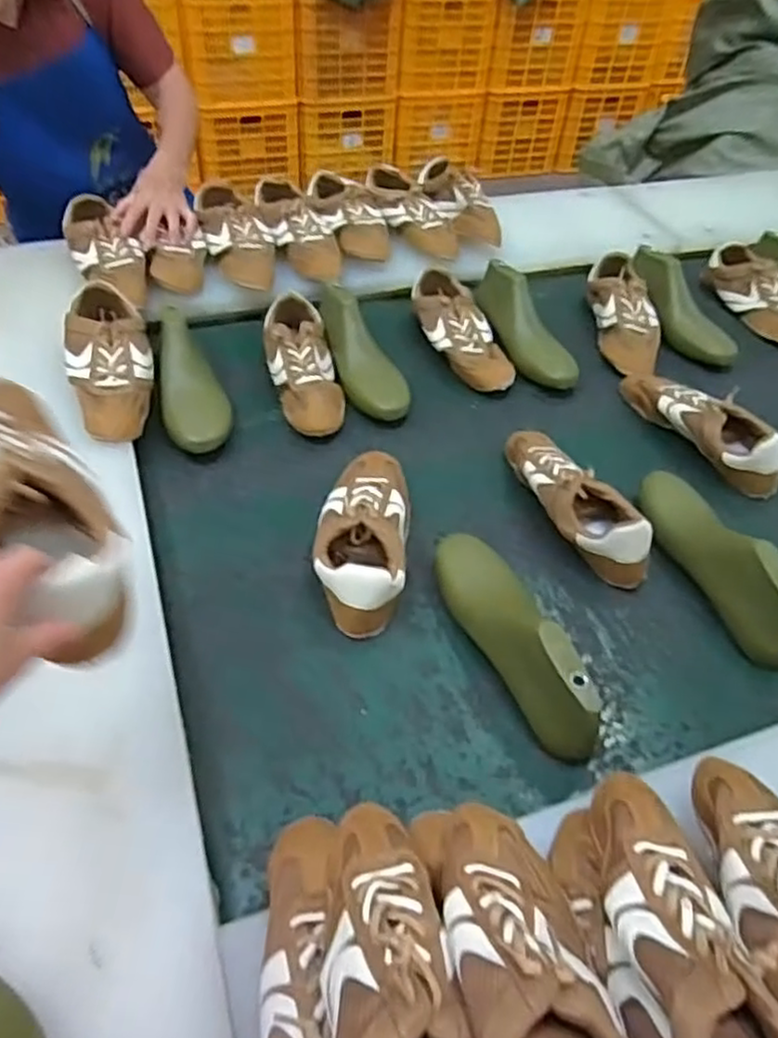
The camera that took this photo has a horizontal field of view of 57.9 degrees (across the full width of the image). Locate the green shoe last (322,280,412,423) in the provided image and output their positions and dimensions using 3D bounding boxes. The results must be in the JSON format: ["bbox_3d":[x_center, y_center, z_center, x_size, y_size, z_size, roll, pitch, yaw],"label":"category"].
[{"bbox_3d":[-0.035,-0.245,1.013,0.093,0.080,0.245,-10,51,-13],"label":"green shoe last"}]

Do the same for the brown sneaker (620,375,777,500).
[{"bbox_3d":[0.428,-0.138,0.958,0.080,0.074,0.254,-19,53,-20],"label":"brown sneaker"}]

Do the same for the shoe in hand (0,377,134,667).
[{"bbox_3d":[-0.241,-0.019,0.474,0.081,0.080,0.233,-27,64,-25],"label":"shoe in hand"}]

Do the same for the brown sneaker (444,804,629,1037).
[{"bbox_3d":[0.088,0.267,0.405,0.095,0.074,0.255,-7,21,-11],"label":"brown sneaker"}]

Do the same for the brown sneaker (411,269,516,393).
[{"bbox_3d":[0.112,-0.294,1.066,0.109,0.072,0.238,-10,51,-13],"label":"brown sneaker"}]

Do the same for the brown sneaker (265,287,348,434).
[{"bbox_3d":[-0.122,-0.222,0.994,0.095,0.075,0.232,-9,50,-12],"label":"brown sneaker"}]

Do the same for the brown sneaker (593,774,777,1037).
[{"bbox_3d":[0.187,0.267,0.425,0.095,0.079,0.259,-1,32,-5],"label":"brown sneaker"}]

